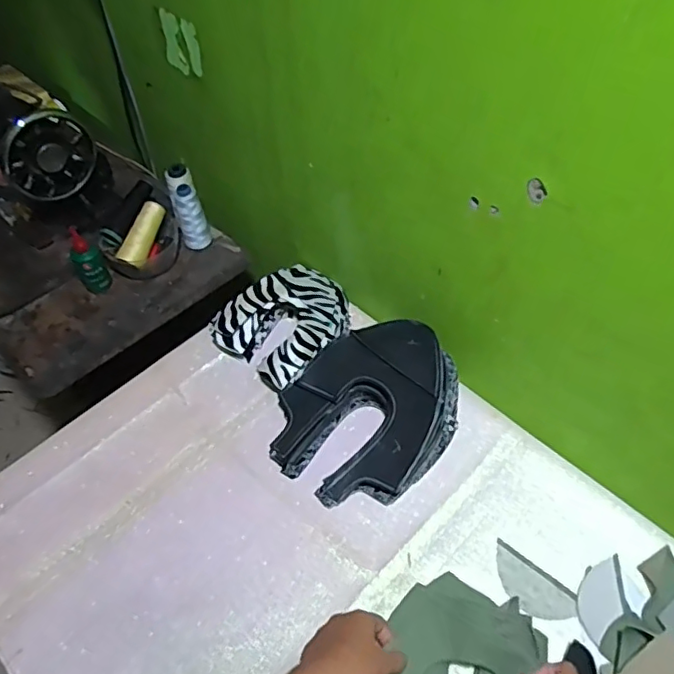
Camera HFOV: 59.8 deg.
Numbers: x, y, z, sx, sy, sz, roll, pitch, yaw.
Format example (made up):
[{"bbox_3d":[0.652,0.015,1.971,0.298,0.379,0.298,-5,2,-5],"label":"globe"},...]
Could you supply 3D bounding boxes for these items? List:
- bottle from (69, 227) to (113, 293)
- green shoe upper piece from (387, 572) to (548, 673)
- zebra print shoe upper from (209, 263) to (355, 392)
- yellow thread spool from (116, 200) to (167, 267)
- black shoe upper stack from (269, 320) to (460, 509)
[{"bbox_3d":[-0.382,-0.119,0.893,0.043,0.105,0.039,-28,57,-17],"label":"bottle"},{"bbox_3d":[0.117,0.329,0.576,0.160,0.031,0.161,13,55,13],"label":"green shoe upper piece"},{"bbox_3d":[-0.060,-0.019,0.824,0.185,0.071,0.150,-35,59,-21],"label":"zebra print shoe upper"},{"bbox_3d":[-0.308,-0.165,0.932,0.033,0.034,0.115,15,70,14],"label":"yellow thread spool"},{"bbox_3d":[0.041,0.084,0.731,0.246,0.095,0.194,-37,60,-22],"label":"black shoe upper stack"}]

